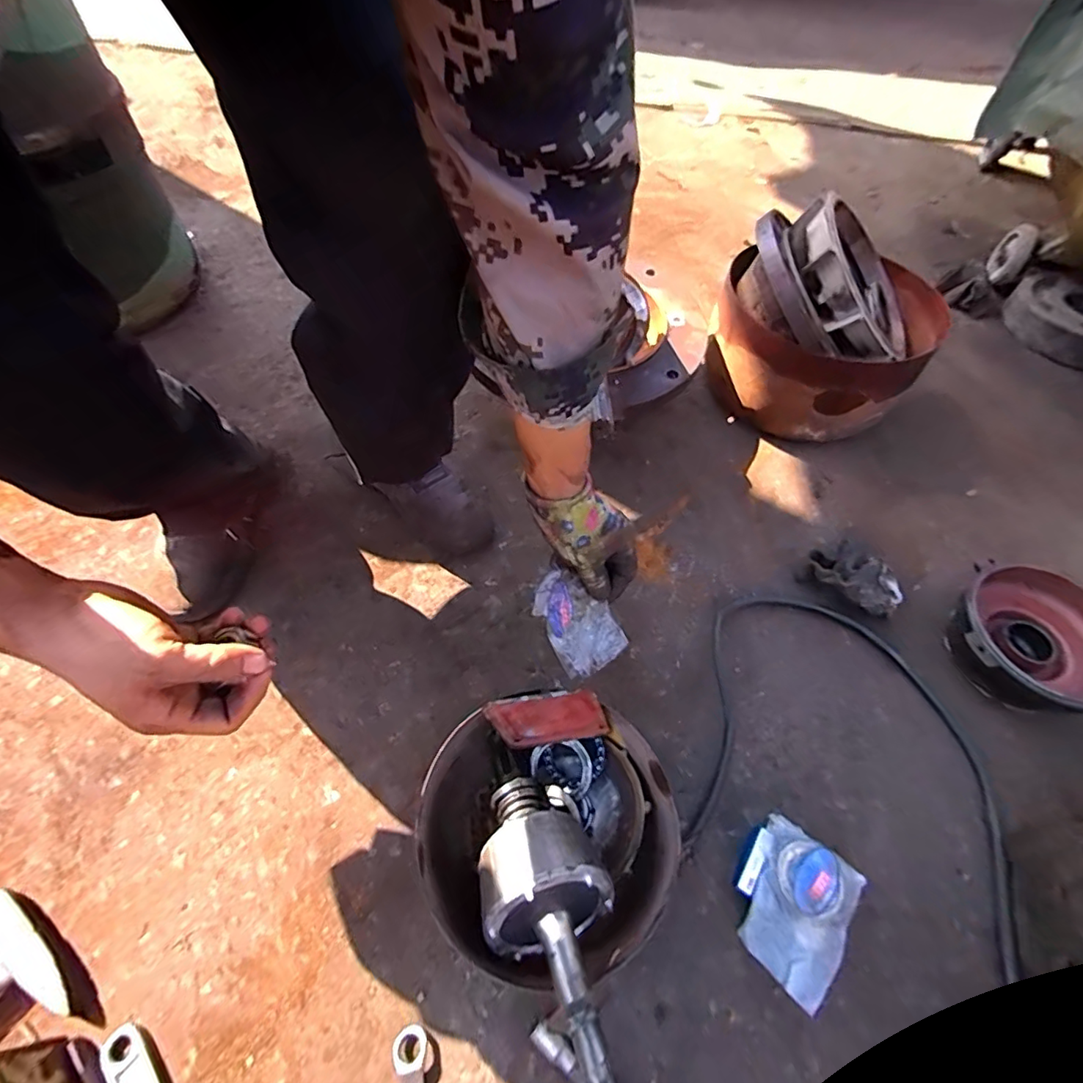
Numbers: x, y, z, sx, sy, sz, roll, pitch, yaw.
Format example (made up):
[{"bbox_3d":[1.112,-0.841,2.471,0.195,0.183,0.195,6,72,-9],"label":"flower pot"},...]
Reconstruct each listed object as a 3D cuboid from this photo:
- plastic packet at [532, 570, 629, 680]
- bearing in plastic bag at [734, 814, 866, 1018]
[{"bbox_3d":[0.043,0.080,0.545,0.048,0.114,0.079,1,38,42],"label":"plastic packet"},{"bbox_3d":[0.228,0.333,0.489,0.090,0.041,0.119,34,63,19],"label":"bearing in plastic bag"}]

